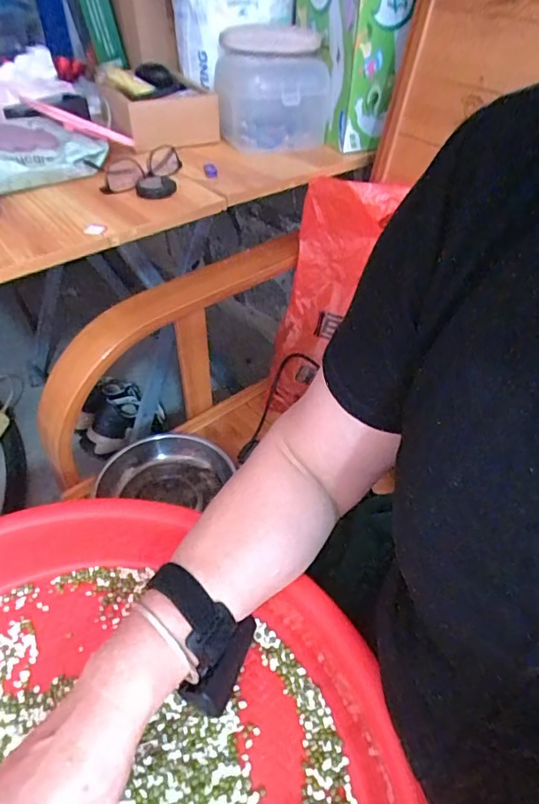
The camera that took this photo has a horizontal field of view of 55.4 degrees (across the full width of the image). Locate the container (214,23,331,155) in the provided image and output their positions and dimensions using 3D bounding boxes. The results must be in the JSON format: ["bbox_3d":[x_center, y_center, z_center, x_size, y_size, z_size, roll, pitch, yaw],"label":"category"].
[{"bbox_3d":[0.002,-0.488,0.804,0.165,0.146,0.131,-5,43,-6],"label":"container"}]

